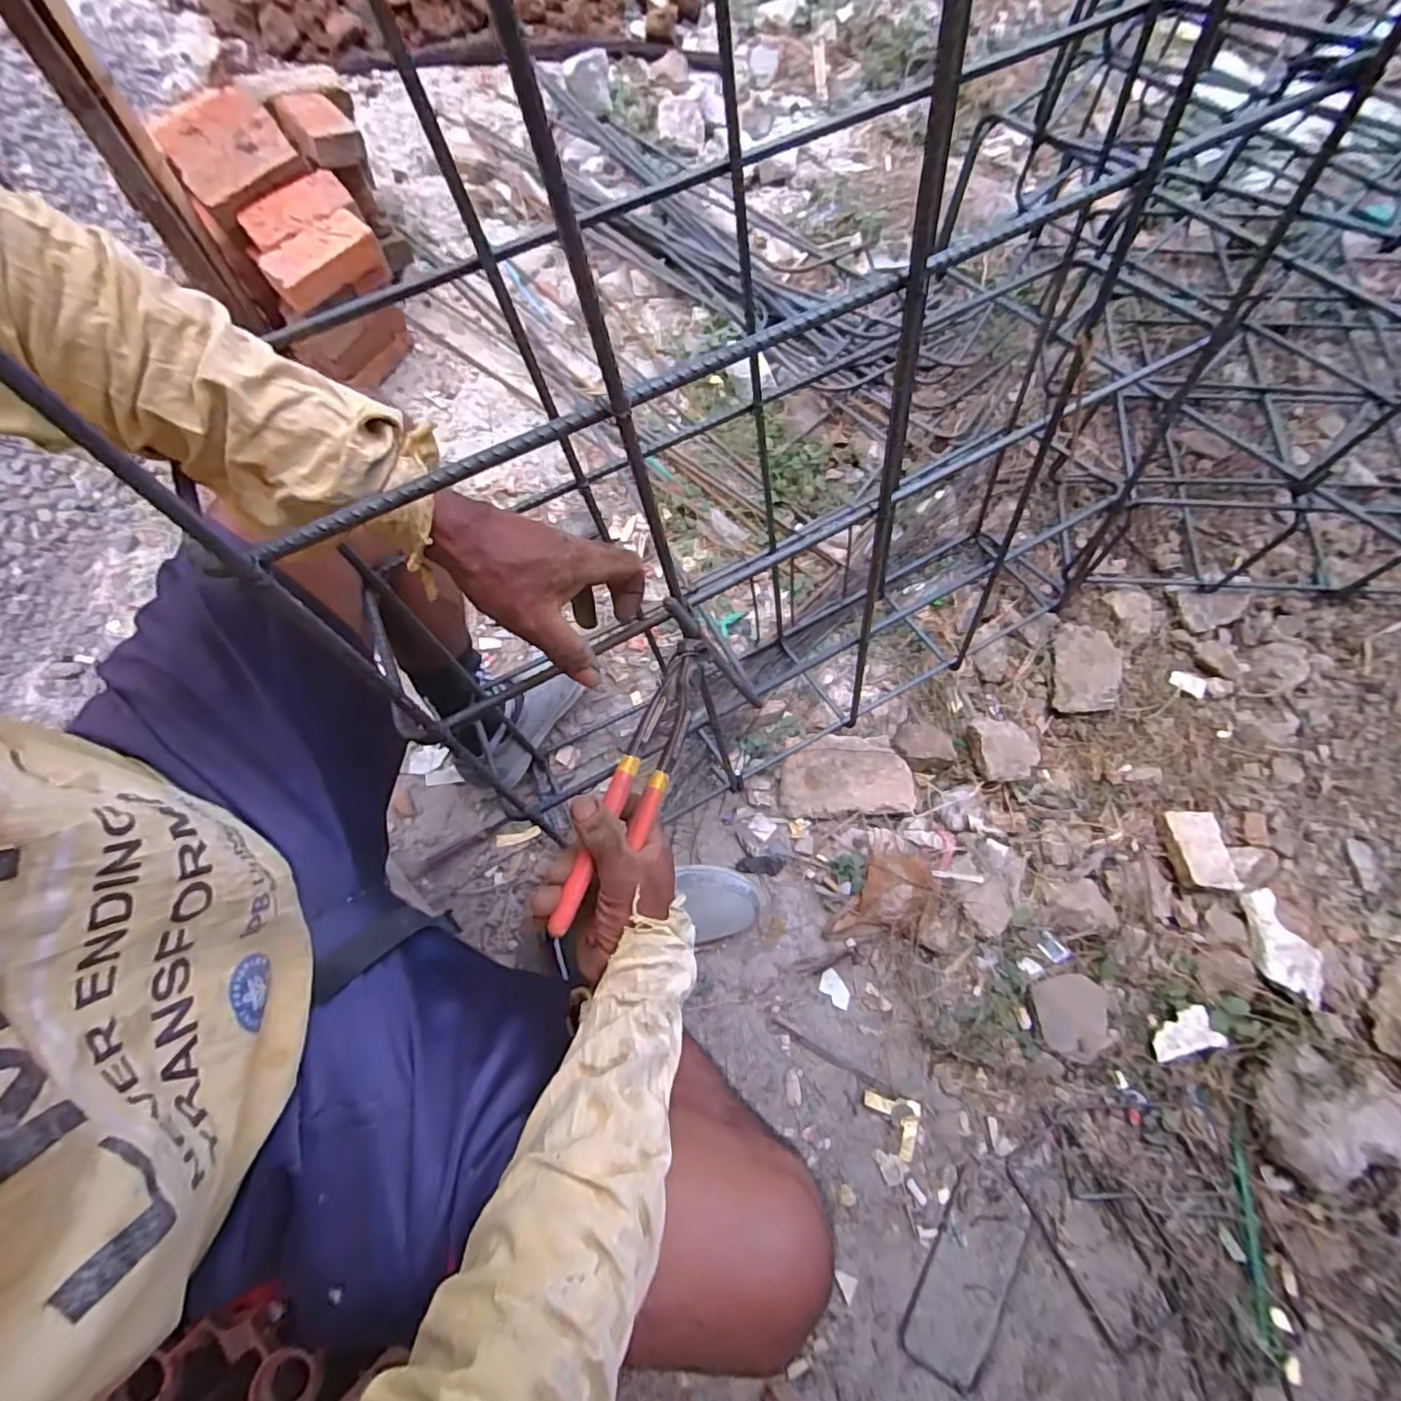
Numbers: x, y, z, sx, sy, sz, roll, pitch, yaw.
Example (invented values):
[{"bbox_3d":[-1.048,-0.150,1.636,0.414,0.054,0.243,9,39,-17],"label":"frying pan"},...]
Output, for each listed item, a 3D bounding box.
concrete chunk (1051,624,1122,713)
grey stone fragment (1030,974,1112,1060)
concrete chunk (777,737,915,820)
[{"bbox_3d":[0.560,-0.049,0.885,0.085,0.030,0.134,6,68,0],"label":"concrete chunk"},{"bbox_3d":[0.452,0.380,0.738,0.088,0.023,0.092,16,68,4],"label":"grey stone fragment"},{"bbox_3d":[0.199,0.101,0.841,0.175,0.027,0.112,-1,68,-3],"label":"concrete chunk"}]

